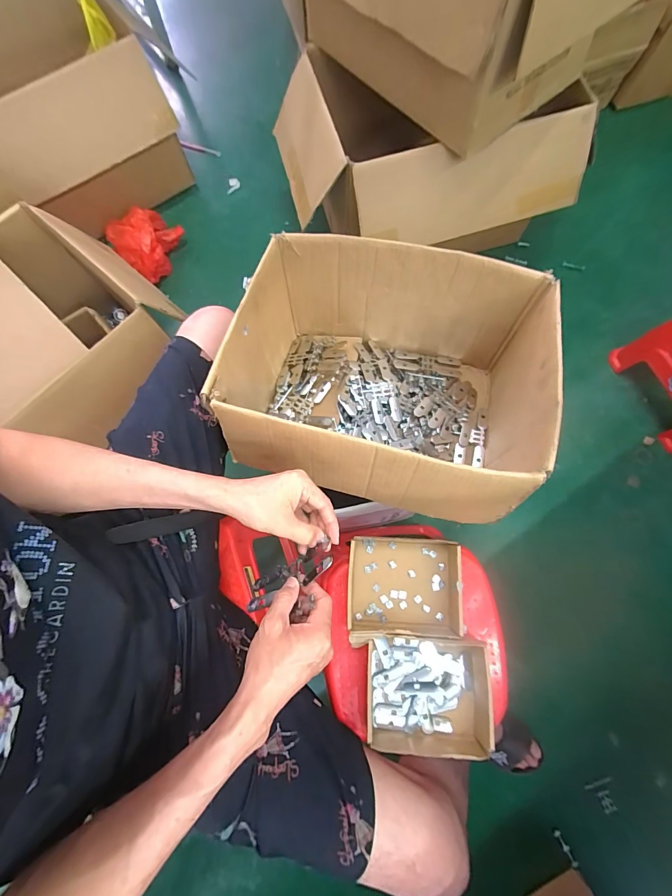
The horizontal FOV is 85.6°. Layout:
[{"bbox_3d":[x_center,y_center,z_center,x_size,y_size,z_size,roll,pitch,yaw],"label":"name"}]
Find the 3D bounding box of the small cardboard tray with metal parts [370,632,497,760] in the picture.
[{"bbox_3d":[0.135,0.345,0.521,0.171,0.061,0.143,4,76,3],"label":"small cardboard tray with metal parts"}]

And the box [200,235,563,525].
[{"bbox_3d":[0.078,-0.107,0.606,0.449,0.257,0.375,14,76,5],"label":"box"}]

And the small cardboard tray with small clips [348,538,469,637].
[{"bbox_3d":[0.102,0.209,0.558,0.168,0.052,0.139,3,76,2],"label":"small cardboard tray with small clips"}]

